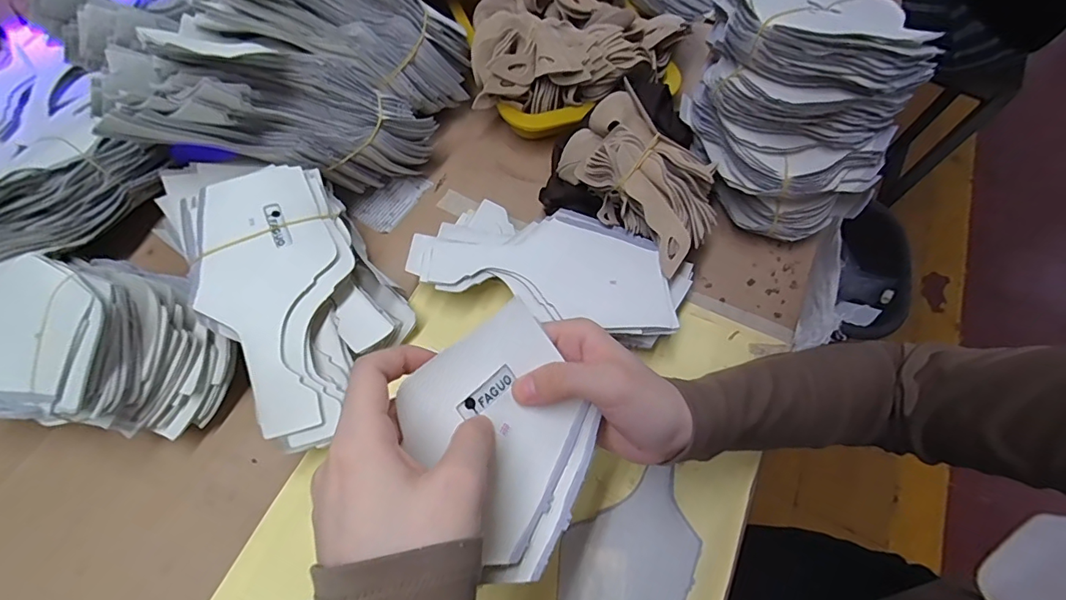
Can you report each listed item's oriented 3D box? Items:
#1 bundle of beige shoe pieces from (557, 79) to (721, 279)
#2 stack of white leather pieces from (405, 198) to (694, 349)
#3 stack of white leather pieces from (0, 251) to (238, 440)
[{"bbox_3d":[0.096,-0.108,0.427,0.091,0.059,0.152,-39,71,-19],"label":"bundle of beige shoe pieces"},{"bbox_3d":[0.015,-0.022,0.422,0.227,0.048,0.105,19,64,7],"label":"stack of white leather pieces"},{"bbox_3d":[-0.344,0.028,0.354,0.238,0.102,0.110,7,64,1],"label":"stack of white leather pieces"}]

